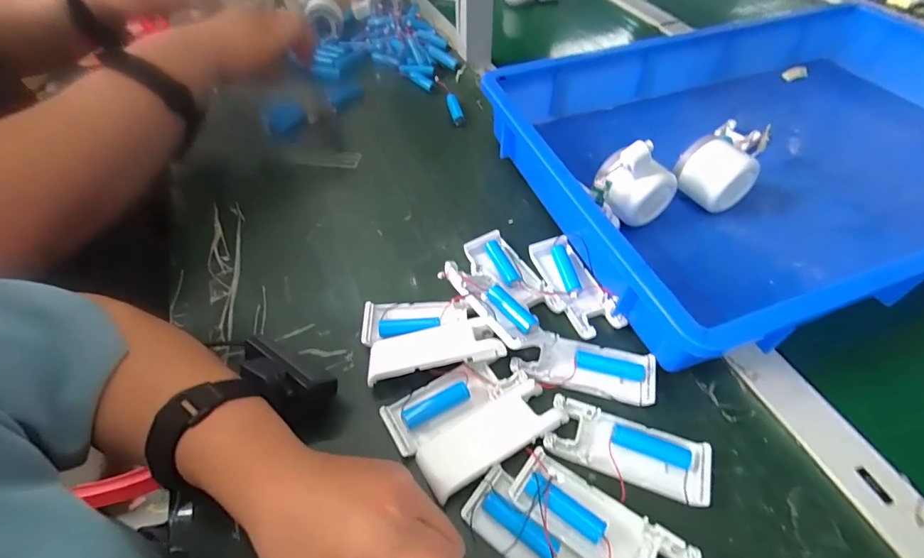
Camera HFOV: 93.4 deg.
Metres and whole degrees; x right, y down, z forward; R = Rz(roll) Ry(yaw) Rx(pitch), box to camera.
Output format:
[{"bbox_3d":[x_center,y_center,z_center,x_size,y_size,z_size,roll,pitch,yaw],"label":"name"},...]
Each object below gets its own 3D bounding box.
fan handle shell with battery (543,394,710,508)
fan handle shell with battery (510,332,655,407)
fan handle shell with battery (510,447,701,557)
[{"bbox_3d":[0.111,0.116,0.296,0.103,0.011,0.042,17,55,13],"label":"fan handle shell with battery"},{"bbox_3d":[0.092,0.063,0.328,0.103,0.019,0.043,7,53,7],"label":"fan handle shell with battery"},{"bbox_3d":[0.082,0.148,0.262,0.103,0.025,0.040,30,59,21],"label":"fan handle shell with battery"}]

